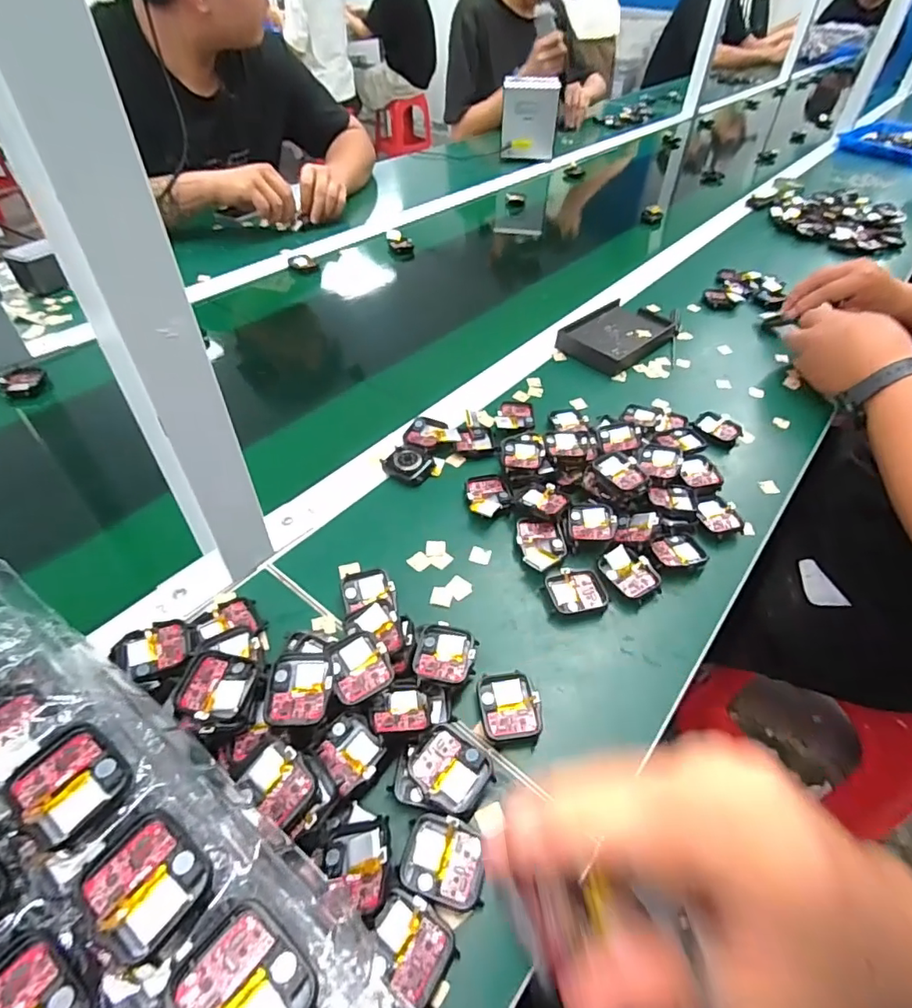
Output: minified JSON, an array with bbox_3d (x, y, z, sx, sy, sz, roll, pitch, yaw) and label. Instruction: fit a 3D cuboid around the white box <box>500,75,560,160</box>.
[{"bbox_3d":[0.171,-0.890,1.258,0.127,0.157,0.041,10,46,9],"label":"white box"}]

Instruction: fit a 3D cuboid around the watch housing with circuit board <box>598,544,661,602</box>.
[{"bbox_3d":[0.138,0.053,0.427,0.038,0.007,0.047,-23,50,-22],"label":"watch housing with circuit board"}]

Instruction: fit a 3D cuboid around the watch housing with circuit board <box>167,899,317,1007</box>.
[{"bbox_3d":[-0.071,0.162,0.180,0.041,0.006,0.037,35,54,29],"label":"watch housing with circuit board"}]

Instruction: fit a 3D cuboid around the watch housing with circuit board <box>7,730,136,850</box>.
[{"bbox_3d":[-0.160,0.115,0.223,0.041,0.007,0.035,32,53,27],"label":"watch housing with circuit board"}]

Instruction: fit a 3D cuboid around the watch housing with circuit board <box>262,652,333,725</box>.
[{"bbox_3d":[-0.092,0.108,0.318,0.036,0.007,0.043,1,45,0],"label":"watch housing with circuit board"}]

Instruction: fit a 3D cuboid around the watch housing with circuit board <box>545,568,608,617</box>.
[{"bbox_3d":[0.092,0.068,0.416,0.045,0.011,0.037,-12,47,-12],"label":"watch housing with circuit board"}]

